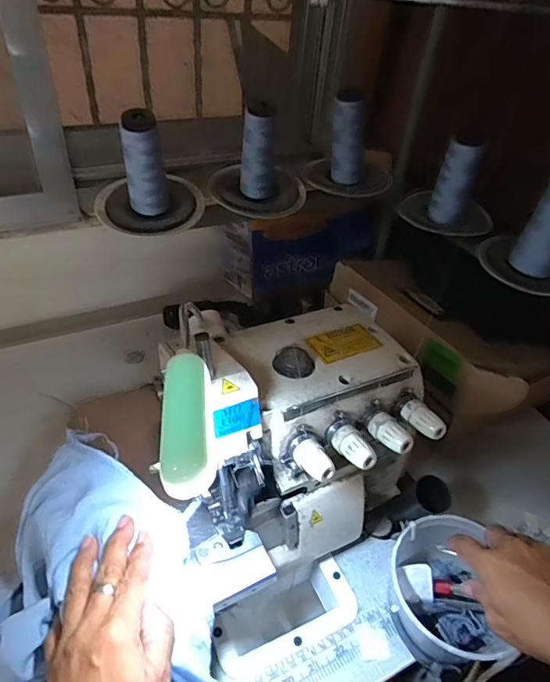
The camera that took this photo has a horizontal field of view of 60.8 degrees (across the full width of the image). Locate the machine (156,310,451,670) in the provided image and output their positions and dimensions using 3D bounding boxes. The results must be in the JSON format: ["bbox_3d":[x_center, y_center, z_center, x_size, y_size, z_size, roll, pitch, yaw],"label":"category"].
[{"bbox_3d":[0.017,0.116,0.435,0.205,0.256,0.217,-12,44,-21],"label":"machine"}]

